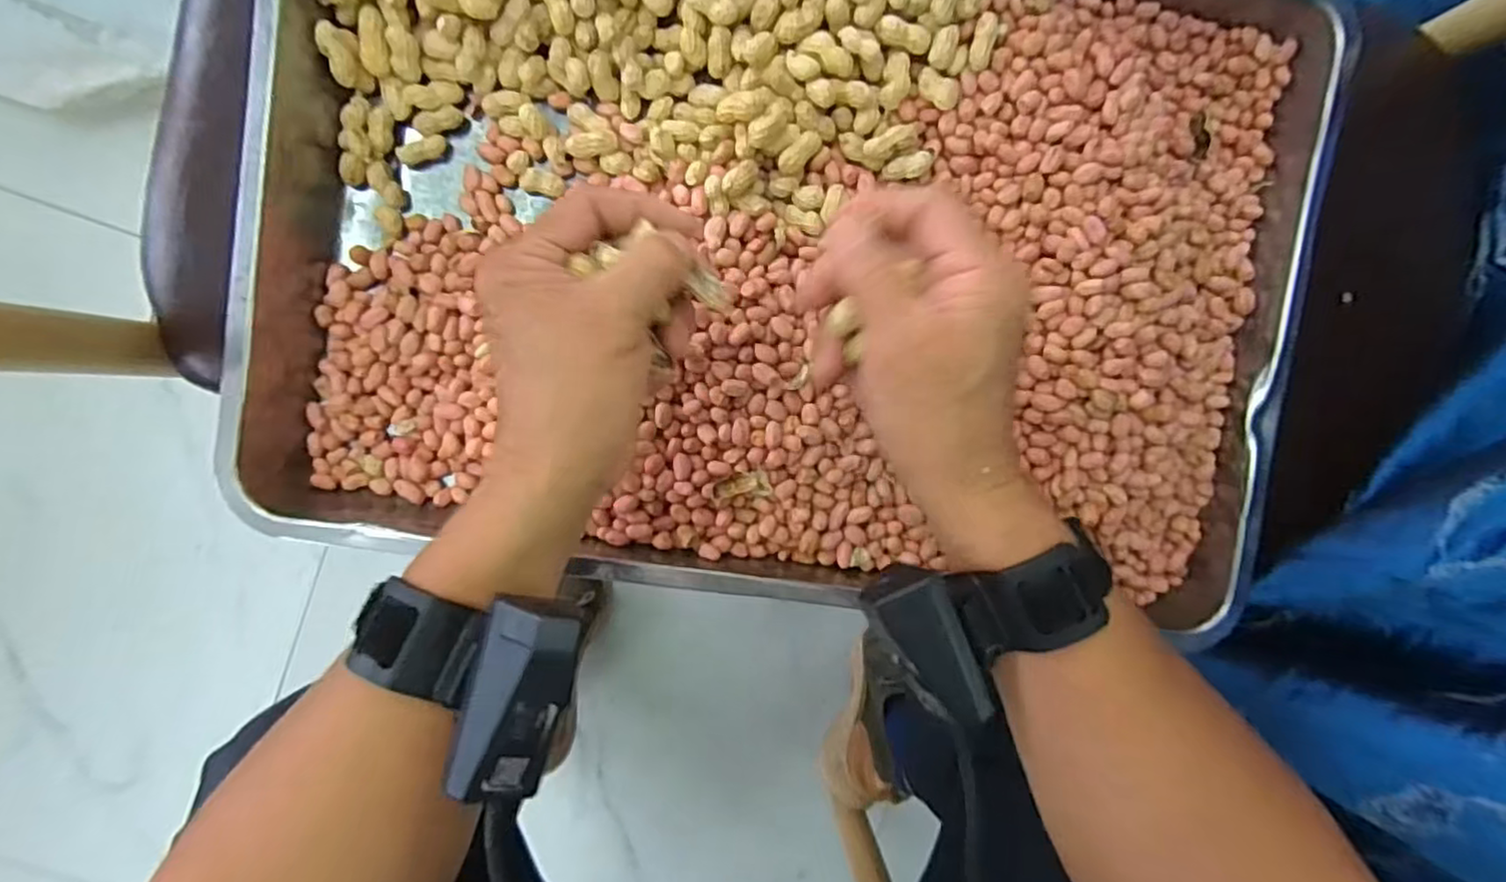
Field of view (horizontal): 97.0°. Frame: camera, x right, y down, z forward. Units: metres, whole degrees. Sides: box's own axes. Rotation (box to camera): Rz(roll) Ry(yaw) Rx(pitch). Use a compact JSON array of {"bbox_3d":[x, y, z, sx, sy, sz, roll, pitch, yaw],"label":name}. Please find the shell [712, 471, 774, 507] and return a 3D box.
[{"bbox_3d":[-0.007,0.027,0.393,0.035,0.008,0.016,-9,93,-13],"label":"shell"}]

